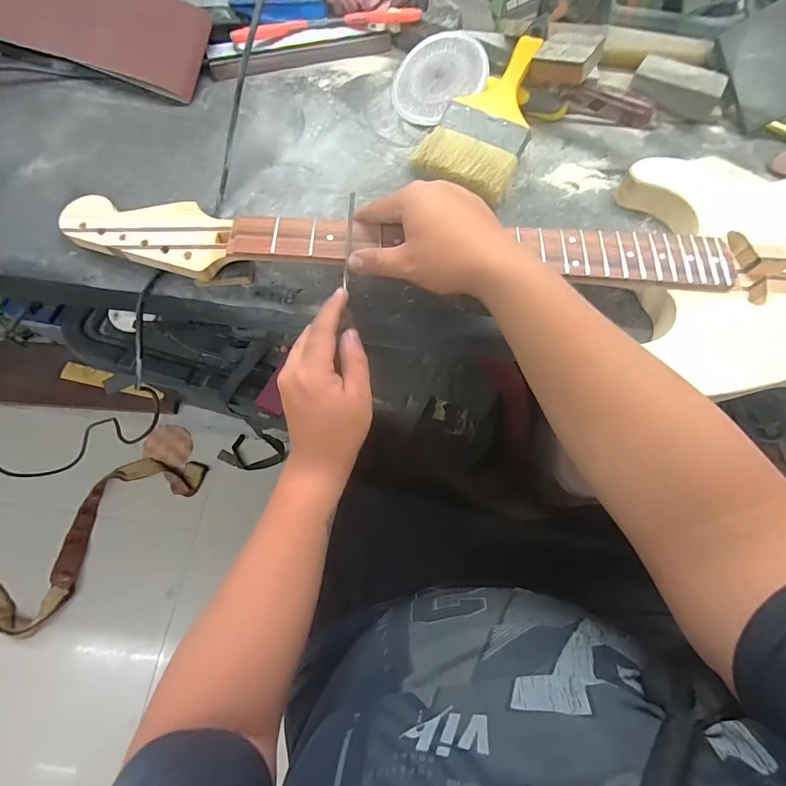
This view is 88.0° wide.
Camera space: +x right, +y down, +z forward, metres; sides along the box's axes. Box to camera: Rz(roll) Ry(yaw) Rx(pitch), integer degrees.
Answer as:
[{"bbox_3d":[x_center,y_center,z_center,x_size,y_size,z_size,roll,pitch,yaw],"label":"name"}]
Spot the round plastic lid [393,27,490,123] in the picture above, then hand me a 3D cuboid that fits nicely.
[{"bbox_3d":[0.054,-0.384,0.493,0.114,0.006,0.110,-2,83,18],"label":"round plastic lid"}]

